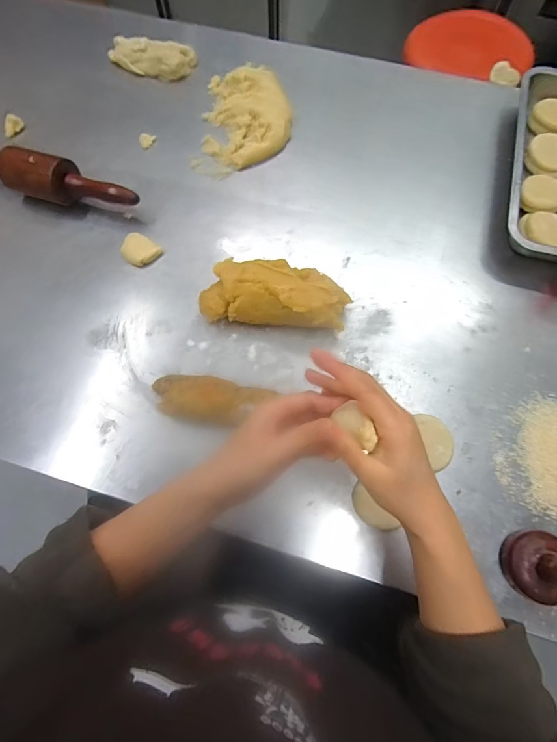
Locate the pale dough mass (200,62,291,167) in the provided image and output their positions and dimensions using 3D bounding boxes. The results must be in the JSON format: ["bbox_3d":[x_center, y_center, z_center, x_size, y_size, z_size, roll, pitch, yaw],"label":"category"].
[{"bbox_3d":[-0.048,-0.402,0.580,0.133,0.029,0.176,-3,71,-1],"label":"pale dough mass"}]

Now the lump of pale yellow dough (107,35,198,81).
[{"bbox_3d":[-0.218,-0.534,0.634,0.144,0.034,0.063,16,72,5],"label":"lump of pale yellow dough"}]

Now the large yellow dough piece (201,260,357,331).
[{"bbox_3d":[-0.004,-0.091,0.469,0.175,0.053,0.072,7,71,2],"label":"large yellow dough piece"}]

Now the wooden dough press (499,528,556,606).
[{"bbox_3d":[0.266,0.181,0.341,0.064,0.116,0.067,14,72,5],"label":"wooden dough press"}]

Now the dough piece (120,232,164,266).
[{"bbox_3d":[-0.191,-0.165,0.512,0.045,0.014,0.043,0,71,0],"label":"dough piece"}]

